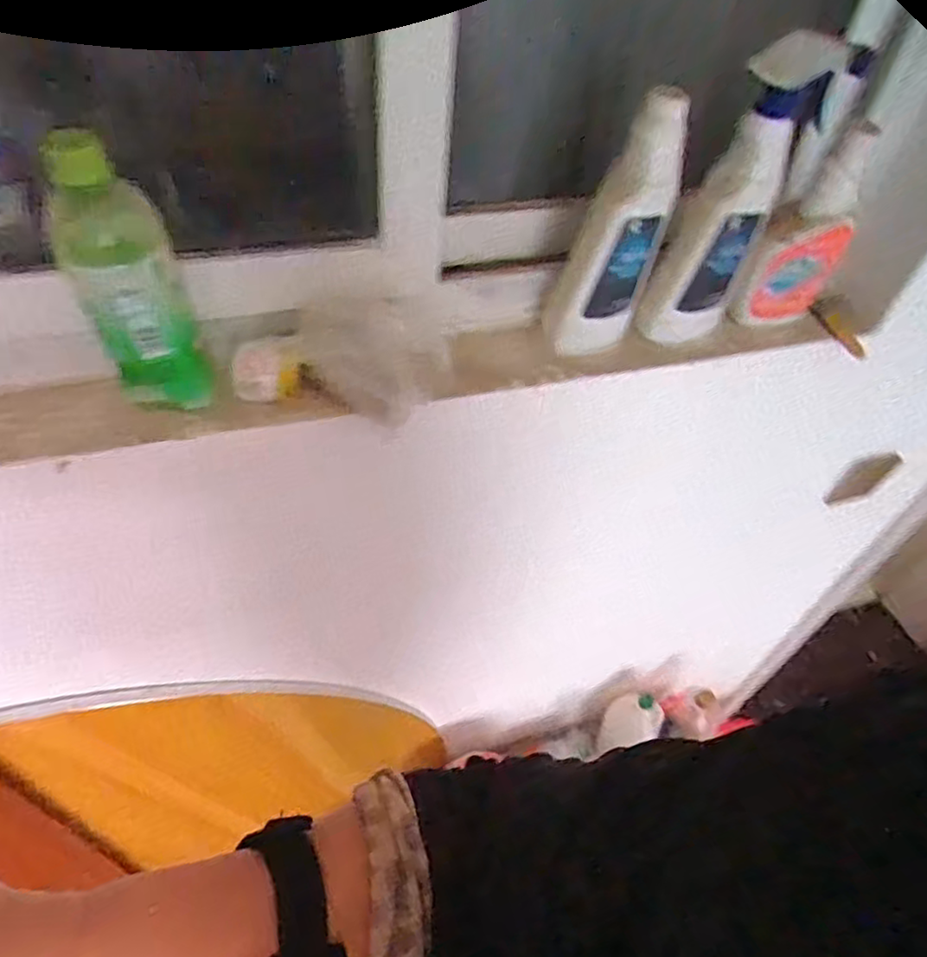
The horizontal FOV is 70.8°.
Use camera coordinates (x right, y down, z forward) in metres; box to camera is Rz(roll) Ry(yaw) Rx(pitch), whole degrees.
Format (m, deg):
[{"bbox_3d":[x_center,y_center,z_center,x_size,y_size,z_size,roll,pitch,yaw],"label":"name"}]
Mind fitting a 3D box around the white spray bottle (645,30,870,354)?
[{"bbox_3d":[0.234,-0.234,0.574,0.094,0.269,0.051,18,50,11],"label":"white spray bottle"}]

